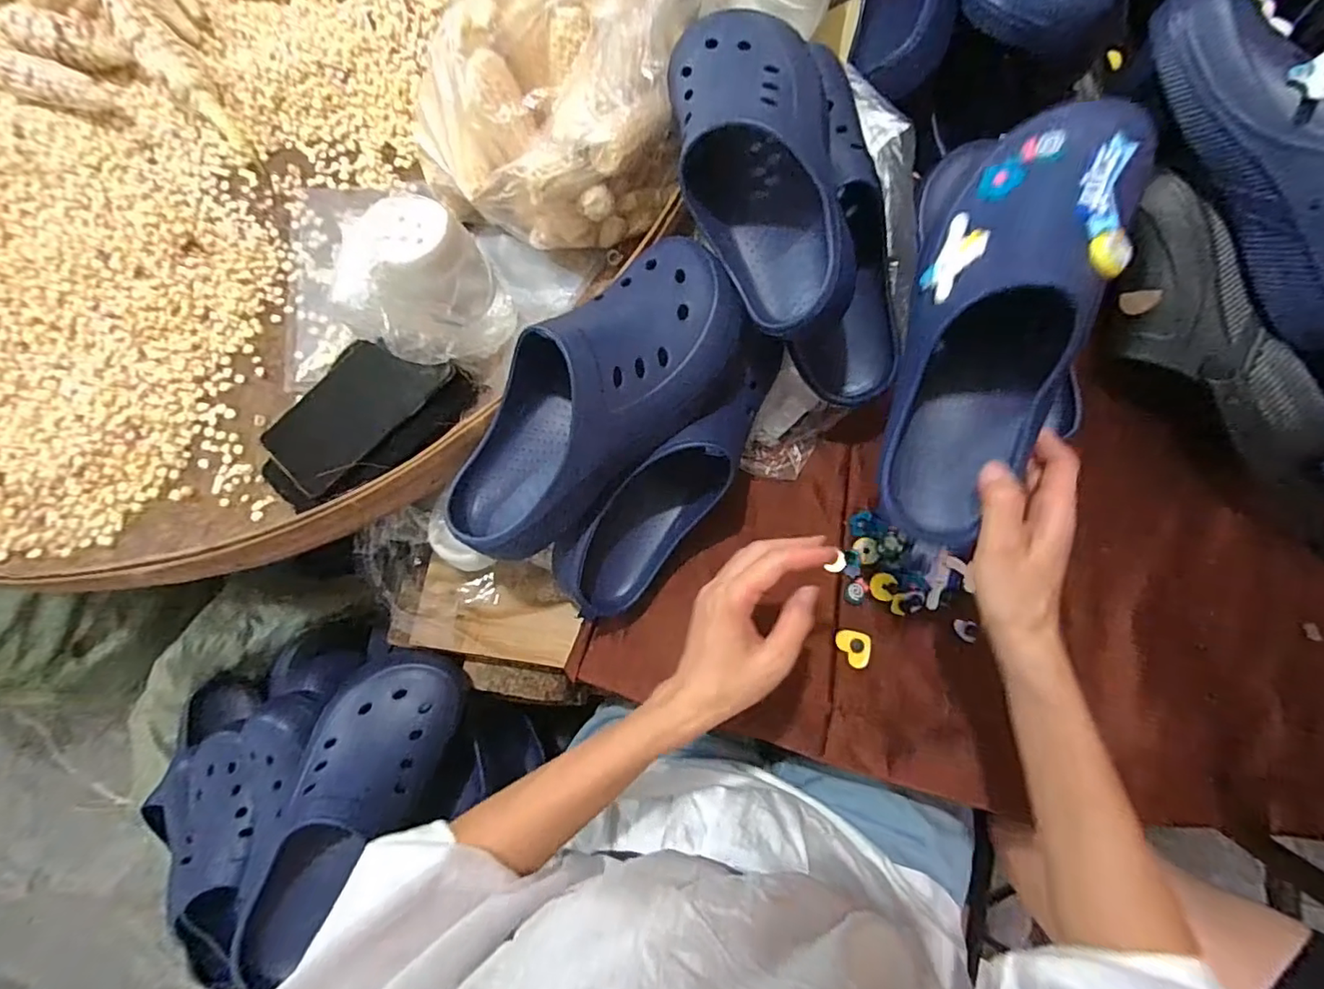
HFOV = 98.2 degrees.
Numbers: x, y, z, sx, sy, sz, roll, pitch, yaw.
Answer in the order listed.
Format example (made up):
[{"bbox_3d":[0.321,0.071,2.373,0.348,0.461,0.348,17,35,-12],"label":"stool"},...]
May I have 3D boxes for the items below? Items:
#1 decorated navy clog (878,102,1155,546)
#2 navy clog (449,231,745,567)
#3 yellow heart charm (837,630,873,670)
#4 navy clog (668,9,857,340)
[{"bbox_3d":[0.207,-0.104,0.359,0.100,0.084,0.273,16,102,5],"label":"decorated navy clog"},{"bbox_3d":[-0.054,-0.071,0.423,0.114,0.092,0.280,45,94,11],"label":"navy clog"},{"bbox_3d":[0.166,0.133,0.497,0.028,0.007,0.030,11,78,7],"label":"yellow heart charm"},{"bbox_3d":[0.070,-0.243,0.428,0.106,0.081,0.260,-6,76,3],"label":"navy clog"}]

